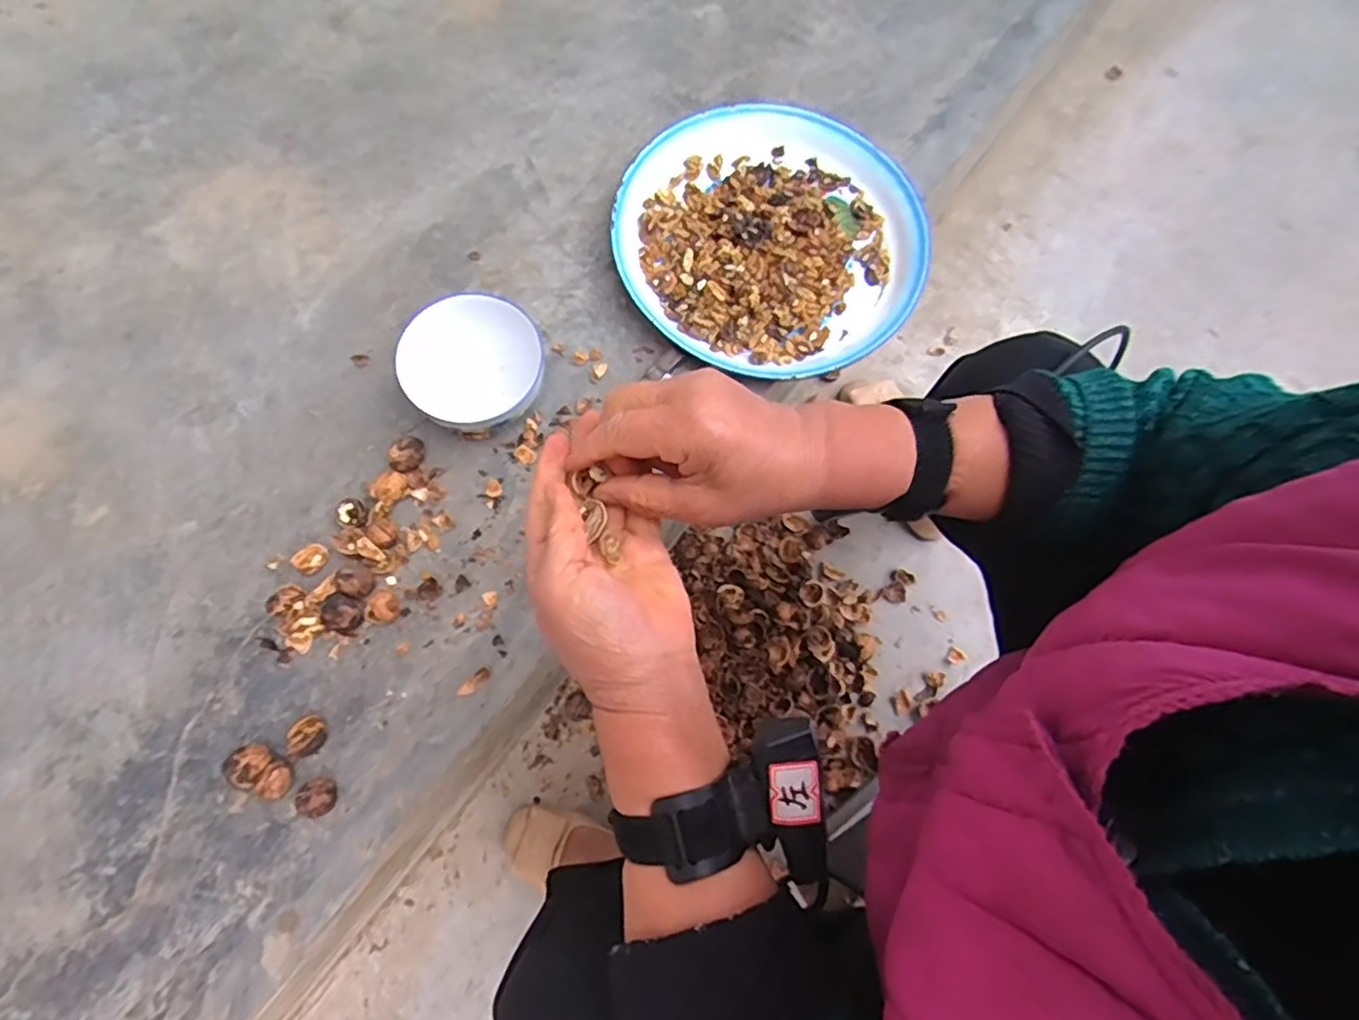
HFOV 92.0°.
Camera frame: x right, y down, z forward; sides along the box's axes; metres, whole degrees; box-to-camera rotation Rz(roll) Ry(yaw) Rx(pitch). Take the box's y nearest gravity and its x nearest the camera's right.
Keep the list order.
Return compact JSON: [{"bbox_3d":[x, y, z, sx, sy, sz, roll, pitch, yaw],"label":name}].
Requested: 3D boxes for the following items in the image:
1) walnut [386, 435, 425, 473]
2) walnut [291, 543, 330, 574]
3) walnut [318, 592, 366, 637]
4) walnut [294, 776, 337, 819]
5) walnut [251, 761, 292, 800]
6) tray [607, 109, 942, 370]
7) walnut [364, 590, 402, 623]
[{"bbox_3d":[-0.273,-0.054,0.662,0.036,0.028,0.029,-38,76,-11],"label":"walnut"},{"bbox_3d":[-0.358,0.047,0.637,0.025,0.013,0.030,24,74,7],"label":"walnut"},{"bbox_3d":[-0.315,0.098,0.616,0.037,0.030,0.036,15,73,5],"label":"walnut"},{"bbox_3d":[-0.315,0.252,0.577,0.029,0.029,0.031,0,73,0],"label":"walnut"},{"bbox_3d":[-0.353,0.239,0.576,0.024,0.027,0.028,36,76,10],"label":"walnut"},{"bbox_3d":[0.105,-0.312,0.743,0.338,0.034,0.328,-38,76,-11],"label":"tray"},{"bbox_3d":[-0.282,0.093,0.626,0.030,0.021,0.031,15,73,5],"label":"walnut"}]

